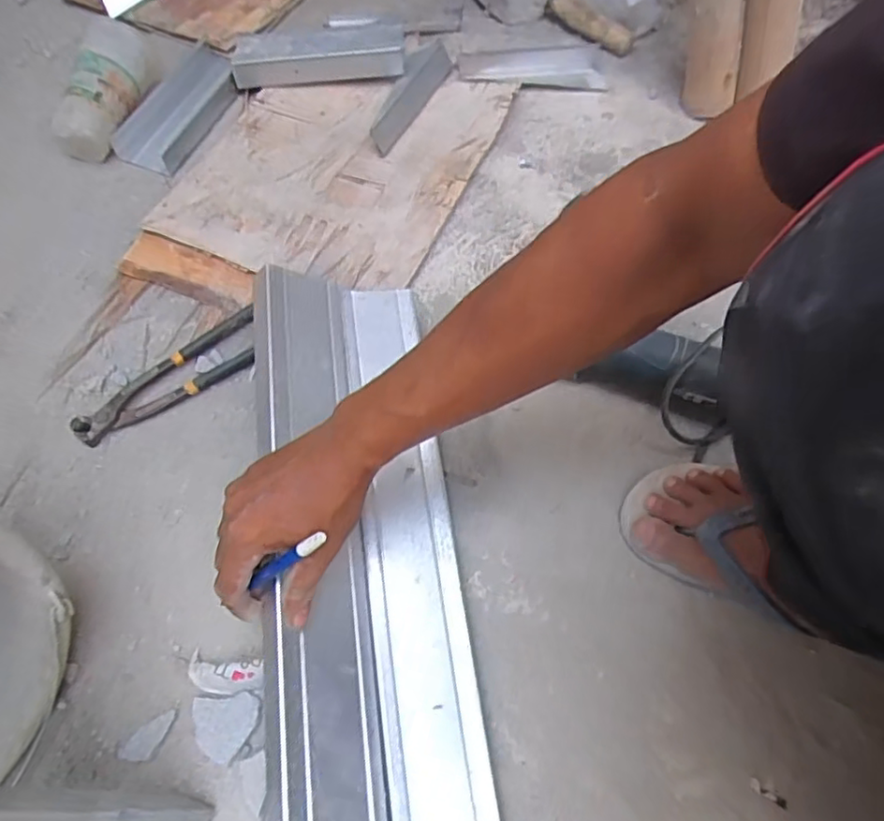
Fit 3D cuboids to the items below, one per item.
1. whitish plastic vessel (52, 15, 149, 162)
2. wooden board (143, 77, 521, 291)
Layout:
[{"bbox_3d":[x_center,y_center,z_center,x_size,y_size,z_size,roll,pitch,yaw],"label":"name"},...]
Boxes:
[{"bbox_3d":[-0.408,-0.395,0.745,0.062,0.071,0.173,12,65,6],"label":"whitish plastic vessel"},{"bbox_3d":[-0.134,-0.307,0.738,0.325,0.019,0.370,22,66,10],"label":"wooden board"}]

